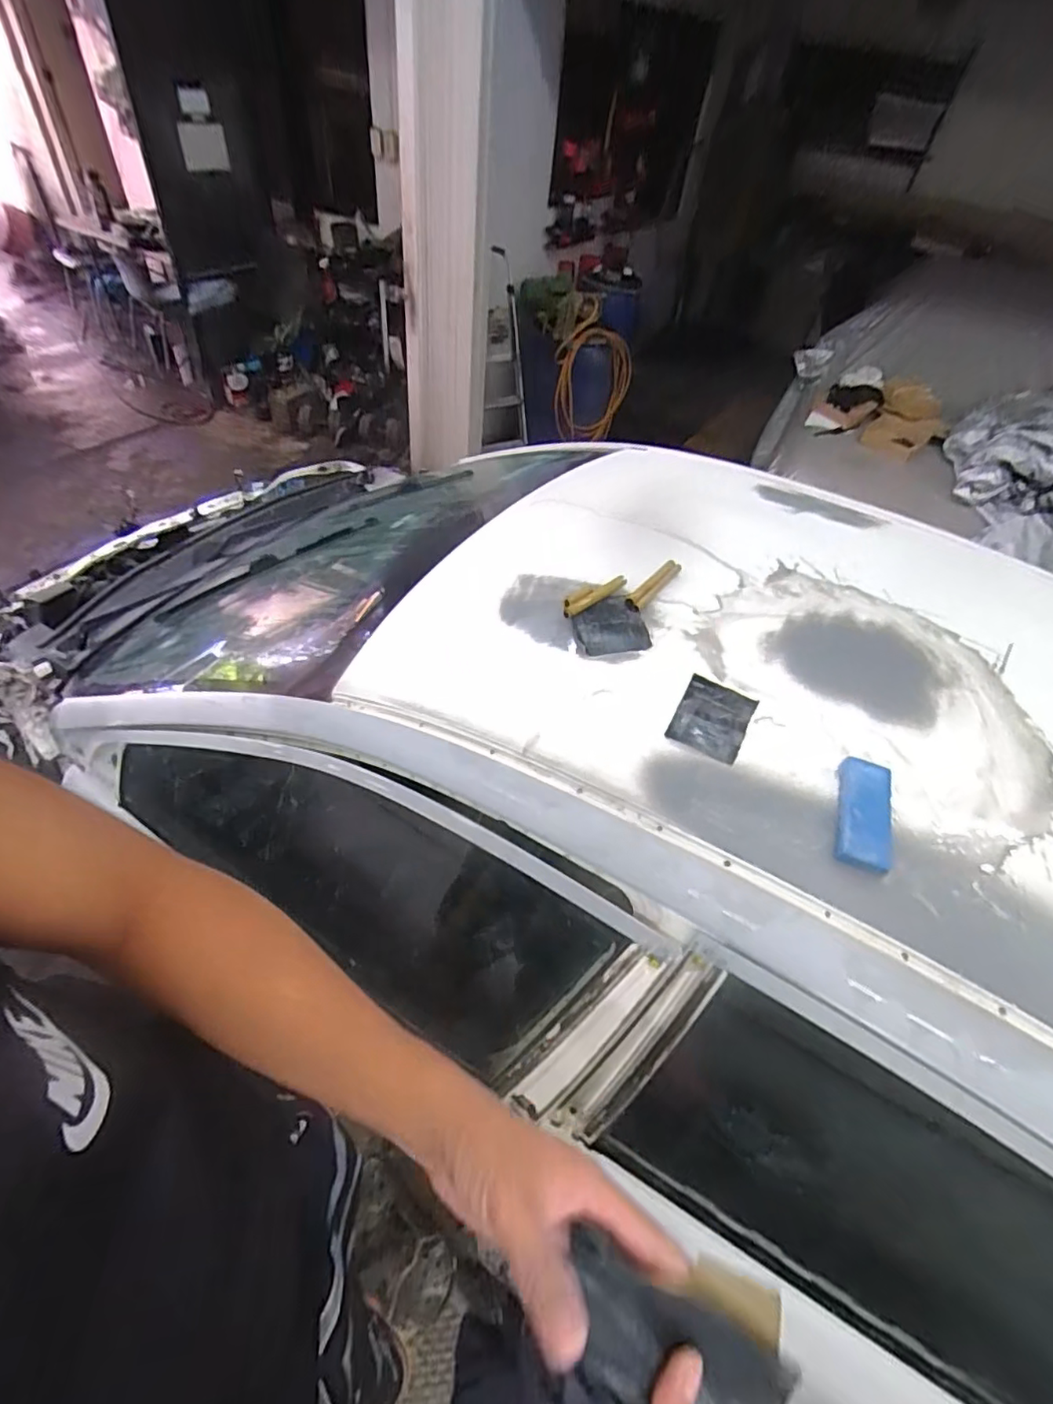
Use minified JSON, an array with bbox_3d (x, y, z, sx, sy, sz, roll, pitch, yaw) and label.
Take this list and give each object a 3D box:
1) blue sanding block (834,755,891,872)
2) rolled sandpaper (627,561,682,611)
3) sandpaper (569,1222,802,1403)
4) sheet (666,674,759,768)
[{"bbox_3d":[0.405,0.132,0.707,0.060,0.021,0.138,16,53,10],"label":"blue sanding block"},{"bbox_3d":[0.209,-0.193,0.976,0.031,0.020,0.137,34,58,22],"label":"rolled sandpaper"},{"bbox_3d":[0.074,0.310,0.292,0.105,0.020,0.077,16,71,25],"label":"sandpaper"},{"bbox_3d":[0.248,0.022,0.791,0.092,0.025,0.103,25,55,16],"label":"sheet"}]

